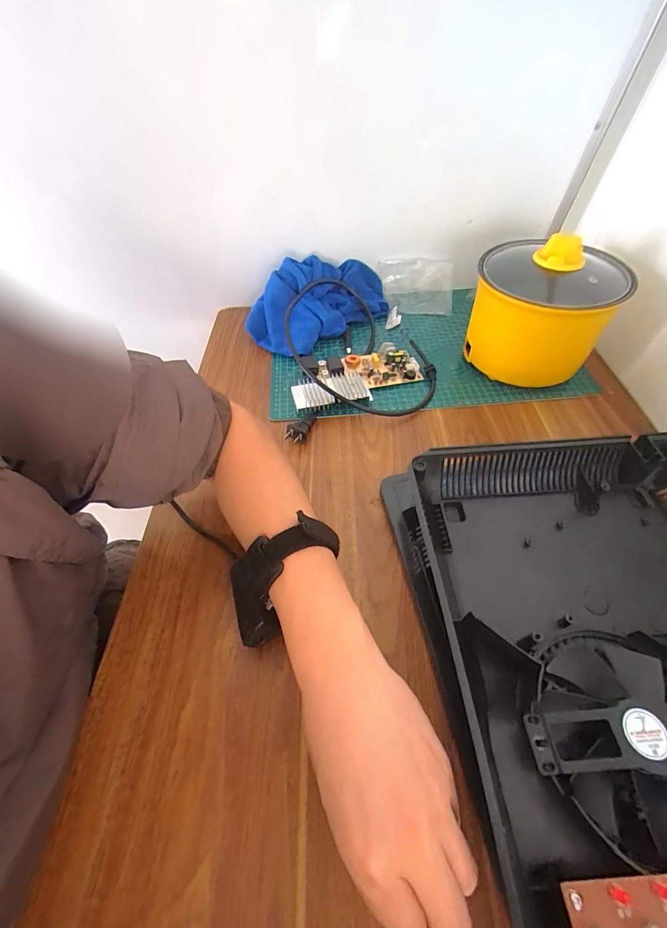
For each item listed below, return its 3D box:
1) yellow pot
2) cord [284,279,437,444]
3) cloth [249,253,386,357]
[{"bbox_3d":[0.264,-0.200,0.477,0.157,0.155,0.161,19,55,16],"label":"yellow pot"},{"bbox_3d":[0.038,-0.164,0.514,0.202,0.073,0.284,-3,52,1],"label":"cord"},{"bbox_3d":[-0.017,-0.261,0.582,0.232,0.089,0.131,-37,60,-24],"label":"cloth"}]

